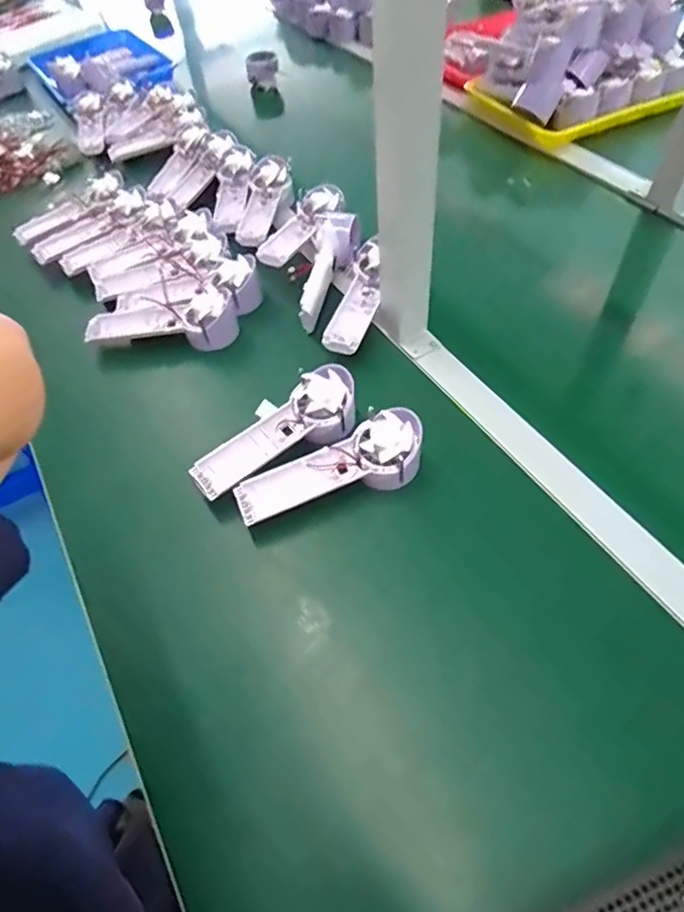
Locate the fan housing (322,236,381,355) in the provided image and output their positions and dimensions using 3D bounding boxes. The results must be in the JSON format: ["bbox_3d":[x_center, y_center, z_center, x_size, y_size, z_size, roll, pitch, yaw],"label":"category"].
[{"bbox_3d":[0.021,-0.187,0.622,0.051,0.033,0.167,12,56,13],"label":"fan housing"}]

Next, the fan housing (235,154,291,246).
[{"bbox_3d":[-0.113,-0.363,0.764,0.054,0.031,0.166,9,69,11],"label":"fan housing"}]

